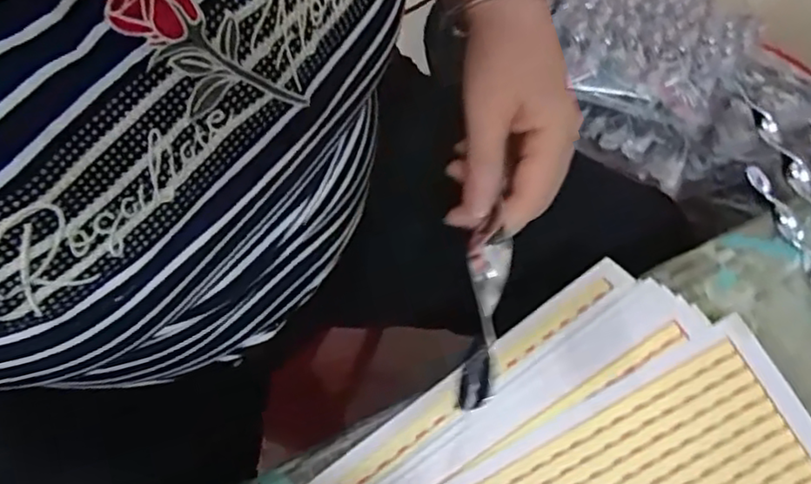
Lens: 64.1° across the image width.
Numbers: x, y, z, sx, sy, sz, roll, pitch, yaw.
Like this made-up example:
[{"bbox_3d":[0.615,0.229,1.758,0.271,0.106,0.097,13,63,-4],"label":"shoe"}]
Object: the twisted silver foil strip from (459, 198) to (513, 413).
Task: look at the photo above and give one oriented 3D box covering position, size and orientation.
[{"bbox_3d":[0.039,0.028,0.315,0.021,0.013,0.107,9,56,3],"label":"twisted silver foil strip"}]

